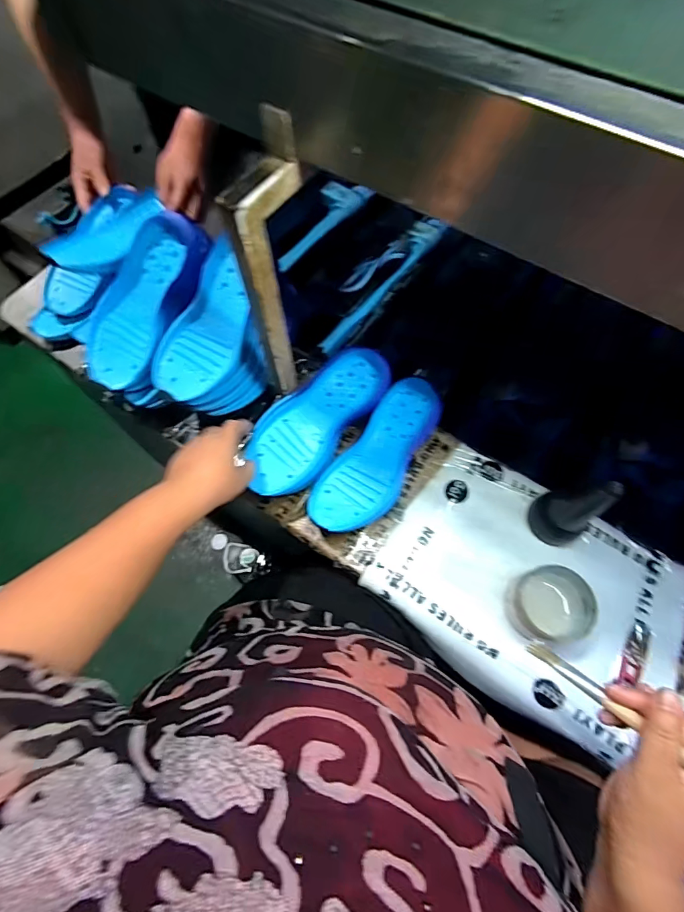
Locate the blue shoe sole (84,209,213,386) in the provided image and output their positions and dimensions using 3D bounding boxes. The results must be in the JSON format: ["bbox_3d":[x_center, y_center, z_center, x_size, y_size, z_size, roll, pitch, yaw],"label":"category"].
[{"bbox_3d":[-0.256,-0.197,0.568,0.094,0.045,0.228,34,104,-3],"label":"blue shoe sole"}]

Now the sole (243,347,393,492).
[{"bbox_3d":[-0.037,-0.048,0.574,0.098,0.039,0.225,40,83,15],"label":"sole"}]

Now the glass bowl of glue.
[{"bbox_3d":[0.242,0.173,0.506,0.084,0.048,0.081,0,67,0],"label":"glass bowl of glue"}]

